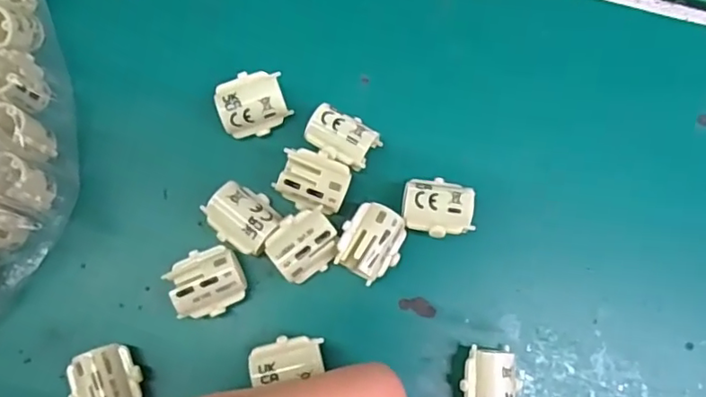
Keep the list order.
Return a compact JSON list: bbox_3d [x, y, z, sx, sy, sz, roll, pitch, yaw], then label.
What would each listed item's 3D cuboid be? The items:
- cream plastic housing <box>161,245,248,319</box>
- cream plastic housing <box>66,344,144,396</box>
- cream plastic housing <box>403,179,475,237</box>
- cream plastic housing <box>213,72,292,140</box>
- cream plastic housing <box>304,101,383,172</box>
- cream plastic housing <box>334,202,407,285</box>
[{"bbox_3d":[-0.045,0.026,0.185,0.022,0.015,0.020,-16,80,-4],"label":"cream plastic housing"},{"bbox_3d":[-0.074,0.057,0.179,0.018,0.015,0.022,-17,80,-4],"label":"cream plastic housing"},{"bbox_3d":[0.027,0.004,0.190,0.022,0.012,0.017,7,80,0],"label":"cream plastic housing"},{"bbox_3d":[-0.033,-0.031,0.196,0.022,0.015,0.017,-26,81,-5],"label":"cream plastic housing"},{"bbox_3d":[-0.004,-0.019,0.194,0.022,0.014,0.015,26,80,4],"label":"cream plastic housing"},{"bbox_3d":[0.006,0.014,0.187,0.019,0.012,0.022,31,81,5],"label":"cream plastic housing"}]

